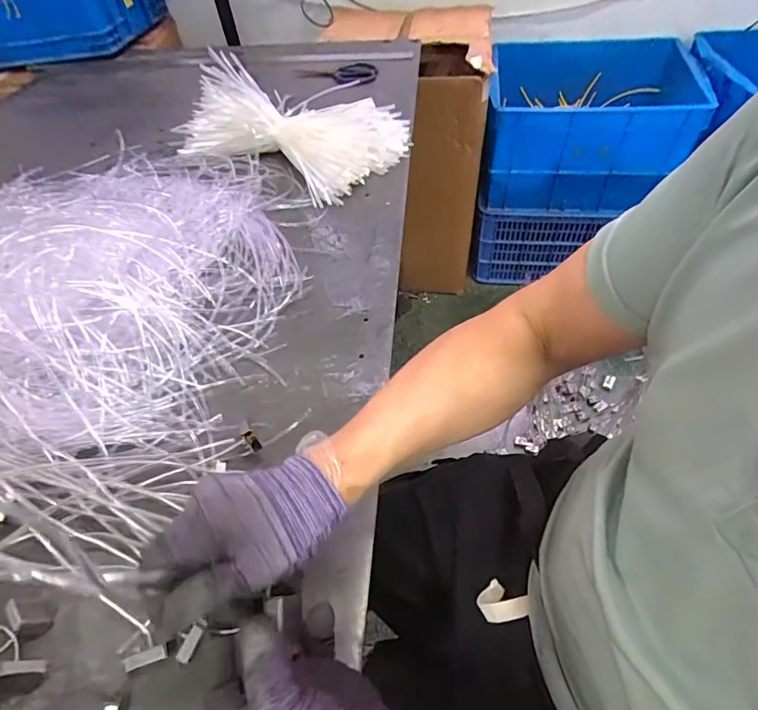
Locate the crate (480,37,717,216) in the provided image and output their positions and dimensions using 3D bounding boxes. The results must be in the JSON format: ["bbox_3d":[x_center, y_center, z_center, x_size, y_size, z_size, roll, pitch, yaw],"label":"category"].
[{"bbox_3d":[0.610,-0.686,1.462,0.567,0.340,0.422,4,52,8],"label":"crate"}]

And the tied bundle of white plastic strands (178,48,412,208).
[{"bbox_3d":[-0.164,-0.436,0.901,0.402,0.094,0.267,27,58,23],"label":"tied bundle of white plastic strands"}]

